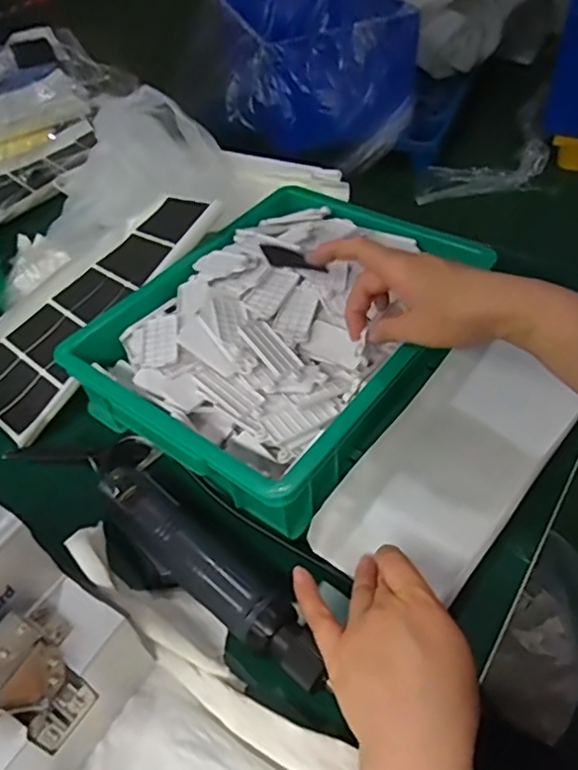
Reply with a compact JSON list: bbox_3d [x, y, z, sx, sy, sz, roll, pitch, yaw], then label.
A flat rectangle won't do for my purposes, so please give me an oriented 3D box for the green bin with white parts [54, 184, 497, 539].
[{"bbox_3d":[-0.002,-0.055,0.562,0.267,0.074,0.334,31,59,27],"label":"green bin with white parts"}]

